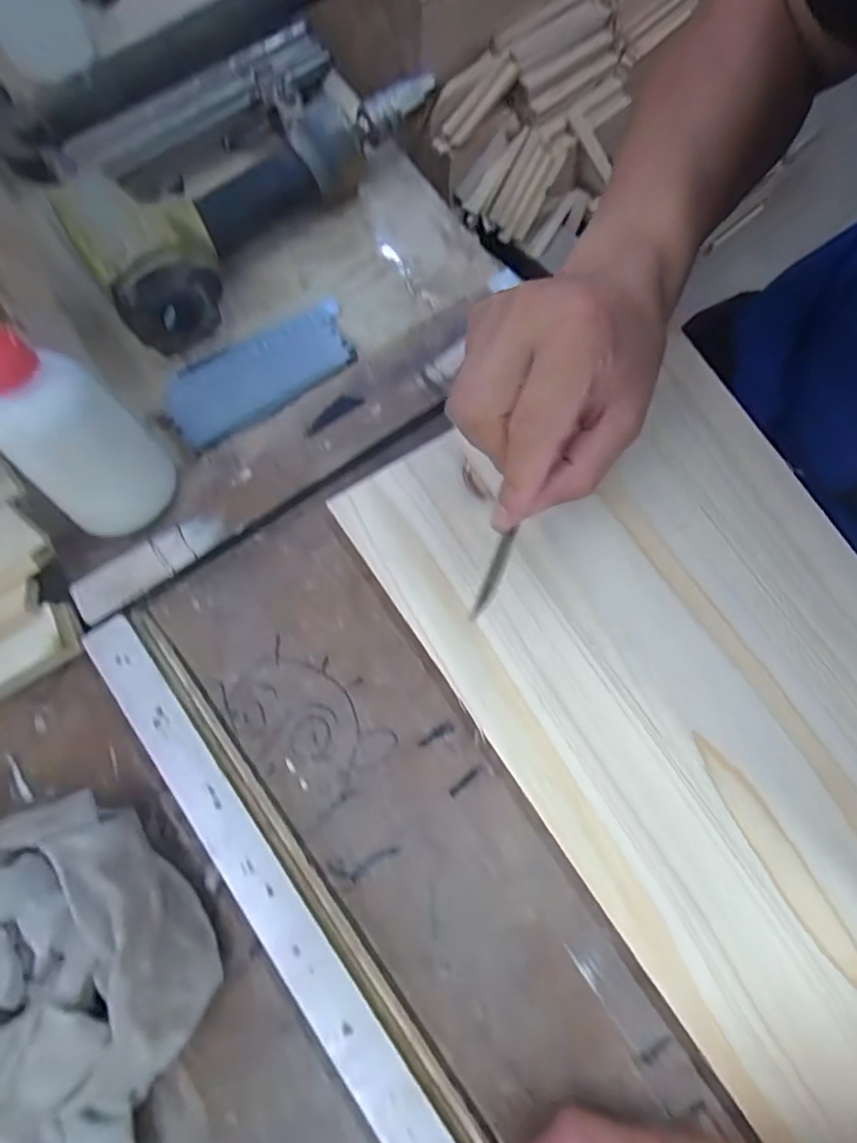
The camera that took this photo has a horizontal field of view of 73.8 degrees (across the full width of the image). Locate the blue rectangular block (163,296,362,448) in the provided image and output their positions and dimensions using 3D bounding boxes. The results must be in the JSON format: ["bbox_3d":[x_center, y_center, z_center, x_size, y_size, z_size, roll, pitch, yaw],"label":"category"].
[{"bbox_3d":[-0.108,-0.131,0.366,0.123,0.006,0.061,-31,77,-4],"label":"blue rectangular block"}]

